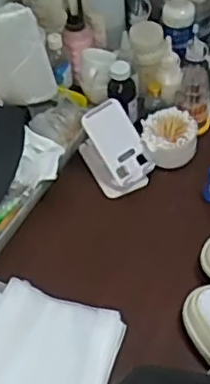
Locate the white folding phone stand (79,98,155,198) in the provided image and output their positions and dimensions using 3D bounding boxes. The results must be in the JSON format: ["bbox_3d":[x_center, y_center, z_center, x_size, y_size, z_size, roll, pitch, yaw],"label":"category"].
[{"bbox_3d":[0.018,-0.067,0.965,0.083,0.090,0.106,-24,53,-15],"label":"white folding phone stand"}]

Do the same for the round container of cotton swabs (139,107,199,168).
[{"bbox_3d":[0.100,-0.085,1.010,0.084,0.066,0.070,4,51,8],"label":"round container of cotton swabs"}]

